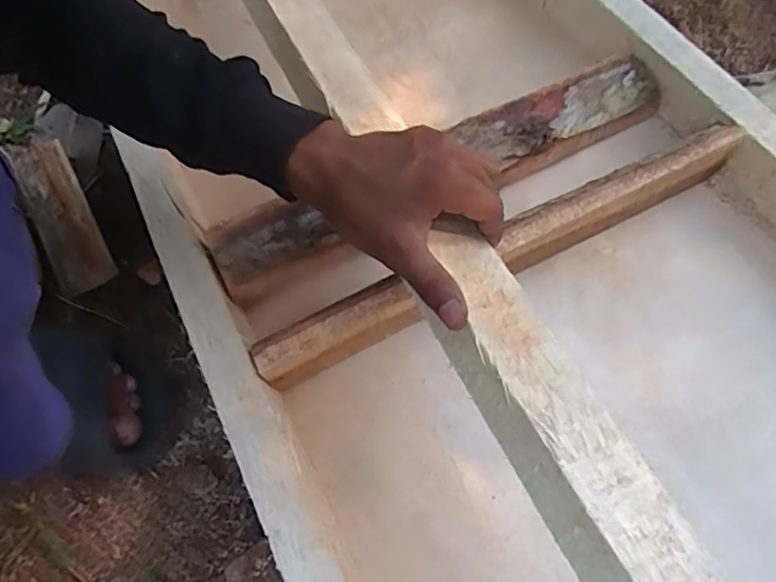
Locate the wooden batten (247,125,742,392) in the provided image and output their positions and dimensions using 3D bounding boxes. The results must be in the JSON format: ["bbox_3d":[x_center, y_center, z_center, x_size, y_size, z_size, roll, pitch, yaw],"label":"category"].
[{"bbox_3d":[0.093,-0.030,0.480,0.423,0.068,0.028,-25,69,-10],"label":"wooden batten"}]

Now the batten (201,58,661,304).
[{"bbox_3d":[0.054,-0.104,0.529,0.428,0.061,0.062,-25,69,-10],"label":"batten"}]

